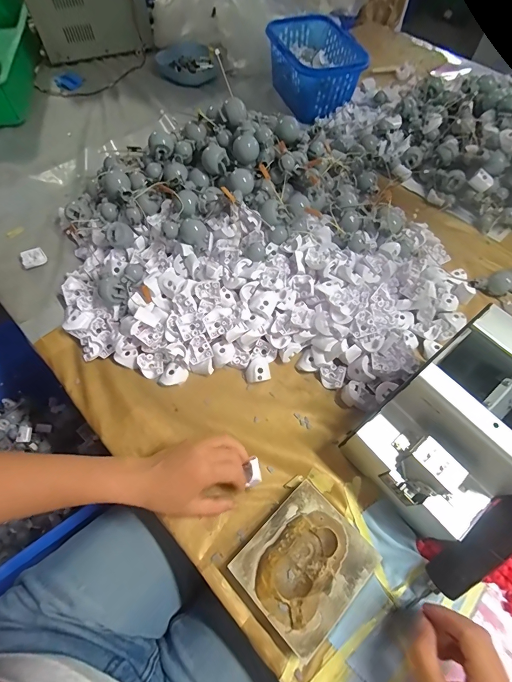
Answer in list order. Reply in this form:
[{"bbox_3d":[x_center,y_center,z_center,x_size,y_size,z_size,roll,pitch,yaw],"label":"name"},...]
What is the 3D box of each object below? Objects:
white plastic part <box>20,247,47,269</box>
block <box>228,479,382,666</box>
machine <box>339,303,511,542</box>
[{"bbox_3d":[-0.338,-0.126,0.522,0.032,0.014,0.025,-31,66,-17],"label":"white plastic part"},{"bbox_3d":[0.047,0.216,0.337,0.113,0.028,0.099,-40,69,-21],"label":"block"},{"bbox_3d":[0.199,0.089,0.346,0.188,0.140,0.125,-35,67,-19],"label":"machine"}]

